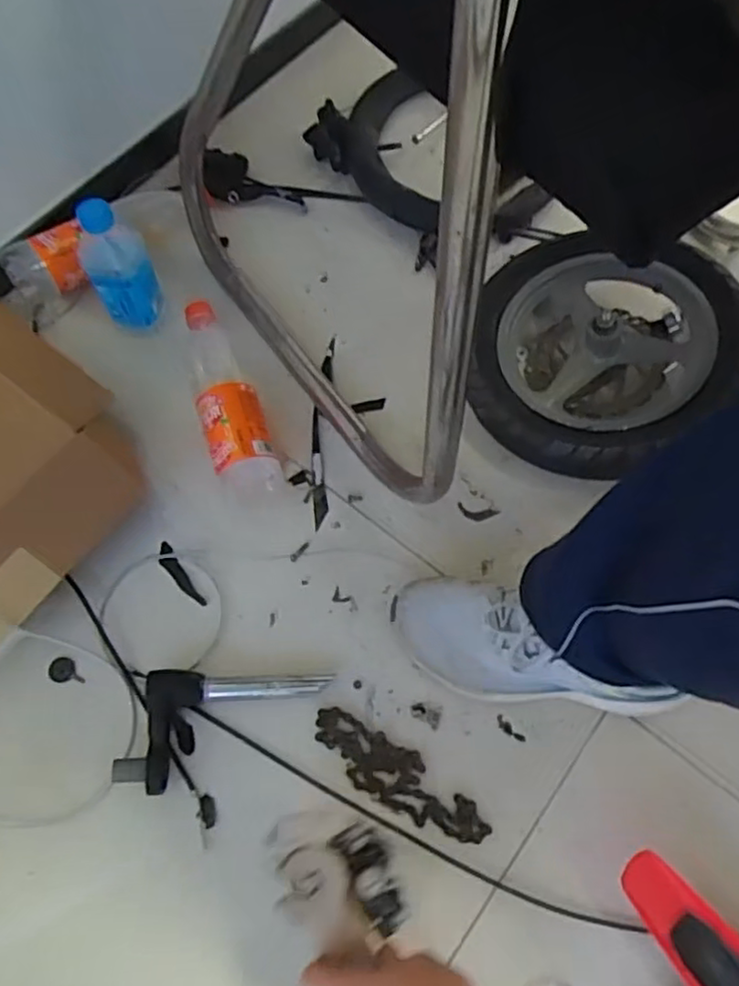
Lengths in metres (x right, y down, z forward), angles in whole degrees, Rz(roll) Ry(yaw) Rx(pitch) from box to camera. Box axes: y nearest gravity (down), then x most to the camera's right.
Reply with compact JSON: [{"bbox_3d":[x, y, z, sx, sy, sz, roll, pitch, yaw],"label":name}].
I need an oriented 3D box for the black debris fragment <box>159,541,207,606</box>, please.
[{"bbox_3d":[-0.189,0.082,0.679,0.017,0.004,0.077,-33,72,-15],"label":"black debris fragment"}]

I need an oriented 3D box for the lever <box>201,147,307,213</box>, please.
[{"bbox_3d":[-0.142,-0.386,0.852,0.129,0.034,0.058,15,66,-14],"label":"lever"}]

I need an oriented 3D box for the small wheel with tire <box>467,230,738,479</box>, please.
[{"bbox_3d":[0.250,-0.123,0.720,0.281,0.094,0.237,15,70,20],"label":"small wheel with tire"}]

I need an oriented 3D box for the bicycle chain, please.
[{"bbox_3d":[0.026,0.255,0.615,0.173,0.004,0.050,27,69,9],"label":"bicycle chain"}]

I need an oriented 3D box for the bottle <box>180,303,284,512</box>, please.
[{"bbox_3d":[-0.151,-0.097,0.721,0.065,0.070,0.223,-19,69,-10],"label":"bottle"}]

